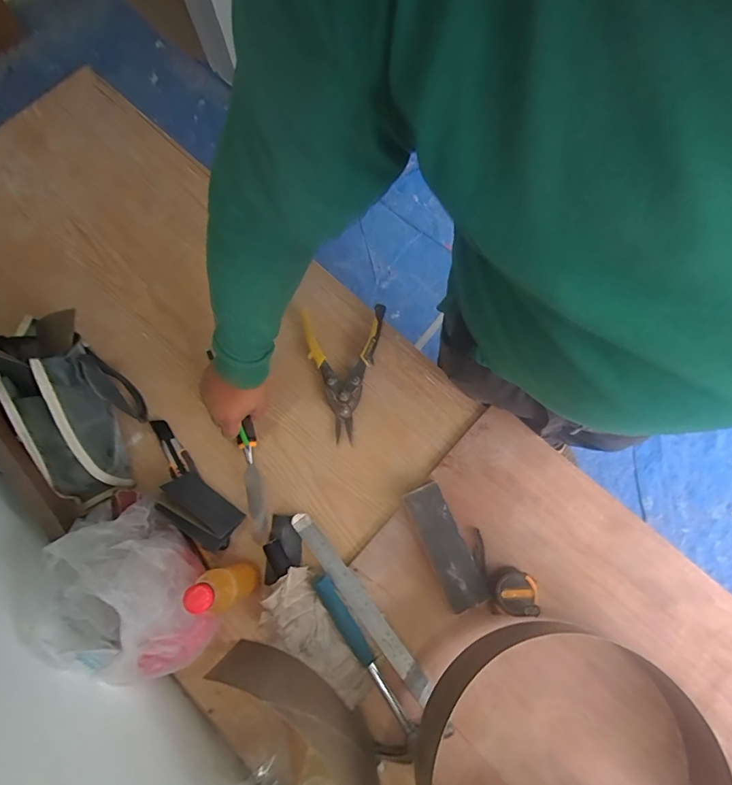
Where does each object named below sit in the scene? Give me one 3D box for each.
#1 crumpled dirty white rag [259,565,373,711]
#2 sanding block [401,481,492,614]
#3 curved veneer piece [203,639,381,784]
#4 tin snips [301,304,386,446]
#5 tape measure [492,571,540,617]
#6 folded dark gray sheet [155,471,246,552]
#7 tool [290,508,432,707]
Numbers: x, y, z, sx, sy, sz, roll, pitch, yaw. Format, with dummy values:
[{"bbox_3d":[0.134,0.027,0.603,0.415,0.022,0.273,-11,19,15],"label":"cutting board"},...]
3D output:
[{"bbox_3d":[-0.078,0.347,0.582,0.089,0.030,0.189,-33,76,-7],"label":"crumpled dirty white rag"},{"bbox_3d":[0.115,0.222,0.618,0.058,0.027,0.175,-24,75,-5],"label":"sanding block"},{"bbox_3d":[-0.072,0.425,0.534,0.275,0.070,0.082,41,80,12],"label":"curved veneer piece"},{"bbox_3d":[-0.029,-0.033,0.690,0.131,0.033,0.213,-5,74,1],"label":"tin snips"},{"bbox_3d":[0.208,0.280,0.589,0.054,0.035,0.055,0,74,2],"label":"tape measure"},{"bbox_3d":[-0.248,0.175,0.622,0.121,0.067,0.071,36,79,11],"label":"folded dark gray sheet"},{"bbox_3d":[-0.010,0.300,0.607,0.030,0.011,0.297,-38,77,-8],"label":"tool"}]

